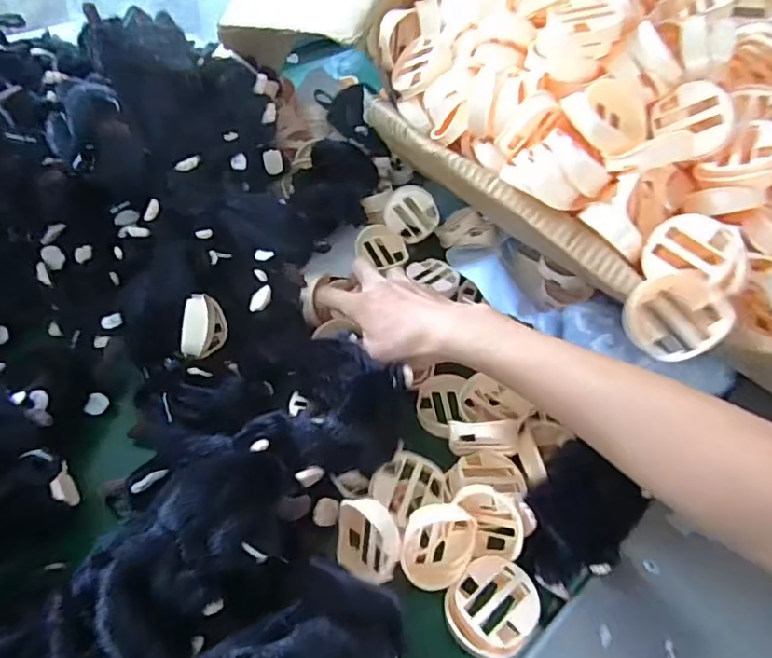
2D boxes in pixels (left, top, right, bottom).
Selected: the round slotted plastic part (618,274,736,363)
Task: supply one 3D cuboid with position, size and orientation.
[{"bbox_3d":[0.193,-0.010,0.379,0.063,0.014,0.061,3,70,23],"label":"round slotted plastic part"}]

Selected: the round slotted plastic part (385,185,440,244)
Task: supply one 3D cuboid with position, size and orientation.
[{"bbox_3d":[0.029,-0.125,0.616,0.058,0.057,0.017,43,25,-8],"label":"round slotted plastic part"}]

